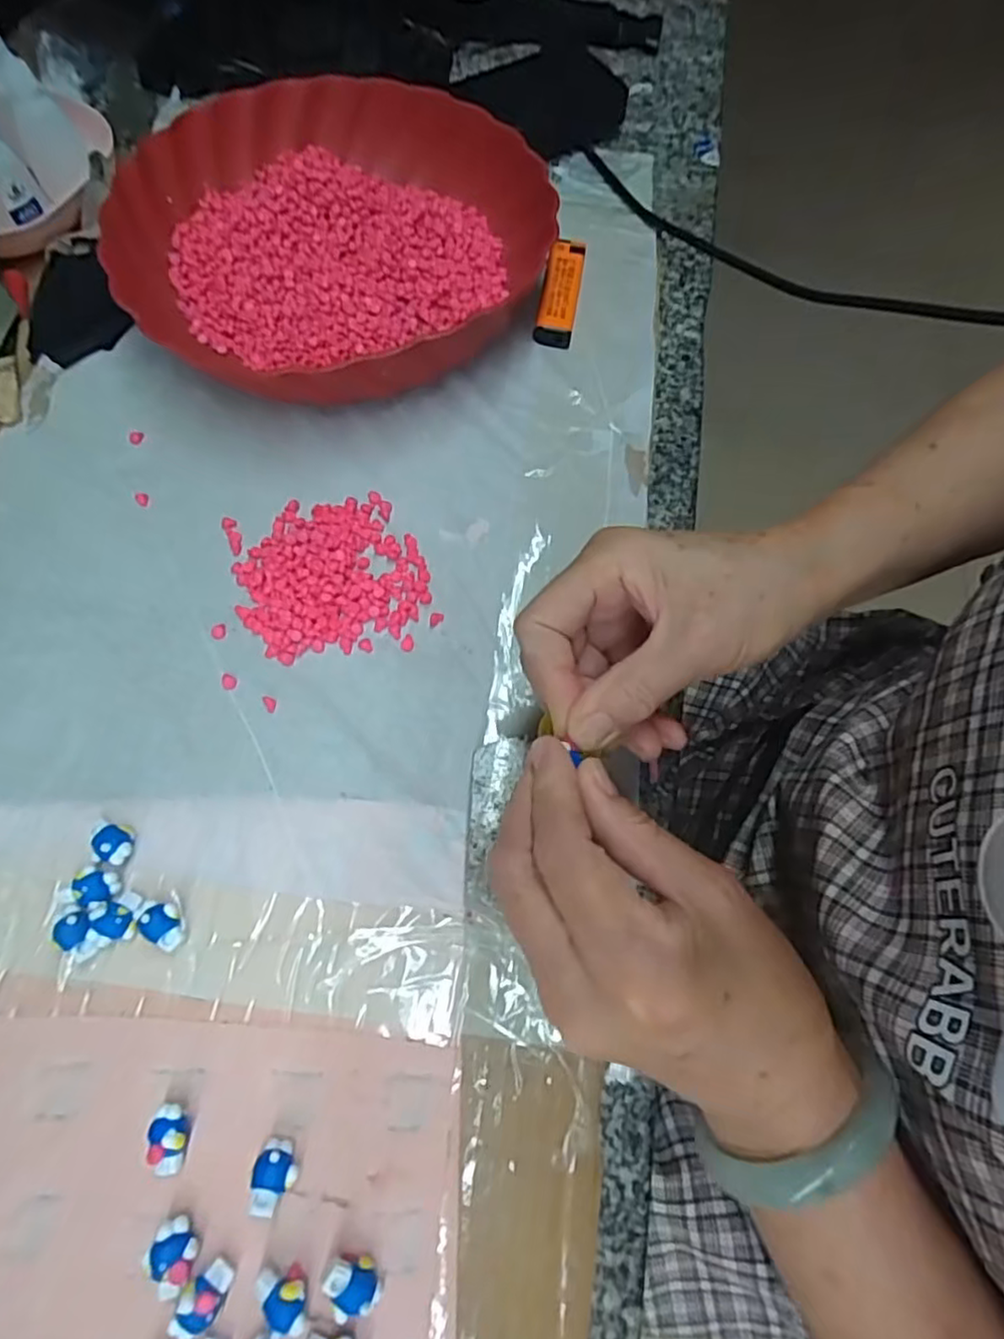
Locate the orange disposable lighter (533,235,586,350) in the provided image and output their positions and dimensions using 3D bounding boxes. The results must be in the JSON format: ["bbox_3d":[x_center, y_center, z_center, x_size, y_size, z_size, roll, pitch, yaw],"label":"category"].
[{"bbox_3d":[0.035,-0.228,0.393,0.022,0.014,0.076,9,69,2],"label":"orange disposable lighter"}]

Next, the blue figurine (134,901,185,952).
[{"bbox_3d":[-0.138,0.103,0.264,0.021,0.011,0.014,31,72,10],"label":"blue figurine"}]

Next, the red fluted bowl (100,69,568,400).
[{"bbox_3d":[-0.097,-0.249,0.376,0.238,0.048,0.233,28,71,9],"label":"red fluted bowl"}]

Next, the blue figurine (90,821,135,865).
[{"bbox_3d":[-0.165,0.074,0.275,0.018,0.009,0.016,10,70,2],"label":"blue figurine"}]

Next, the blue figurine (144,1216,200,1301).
[{"bbox_3d":[-0.114,0.203,0.225,0.018,0.012,0.016,43,74,13],"label":"blue figurine"}]

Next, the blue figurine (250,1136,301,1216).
[{"bbox_3d":[-0.082,0.182,0.234,0.016,0.013,0.019,20,70,6],"label":"blue figurine"}]

